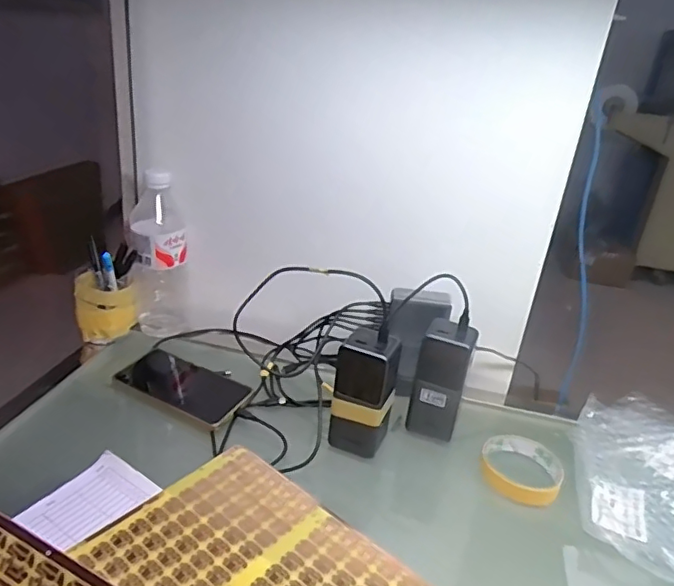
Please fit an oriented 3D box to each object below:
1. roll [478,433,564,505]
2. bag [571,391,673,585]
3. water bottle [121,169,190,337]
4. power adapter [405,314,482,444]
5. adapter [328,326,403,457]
[{"bbox_3d":[0.197,0.186,0.595,0.081,0.027,0.080,5,26,-2],"label":"roll"},{"bbox_3d":[0.336,0.193,0.551,0.179,0.058,0.203,11,26,11],"label":"bag"},{"bbox_3d":[-0.240,-0.049,0.739,0.076,0.222,0.065,0,26,-12],"label":"water bottle"},{"bbox_3d":[0.116,0.098,0.620,0.056,0.125,0.043,14,27,16],"label":"power adapter"},{"bbox_3d":[0.028,0.104,0.576,0.060,0.124,0.046,11,26,10],"label":"adapter"}]

